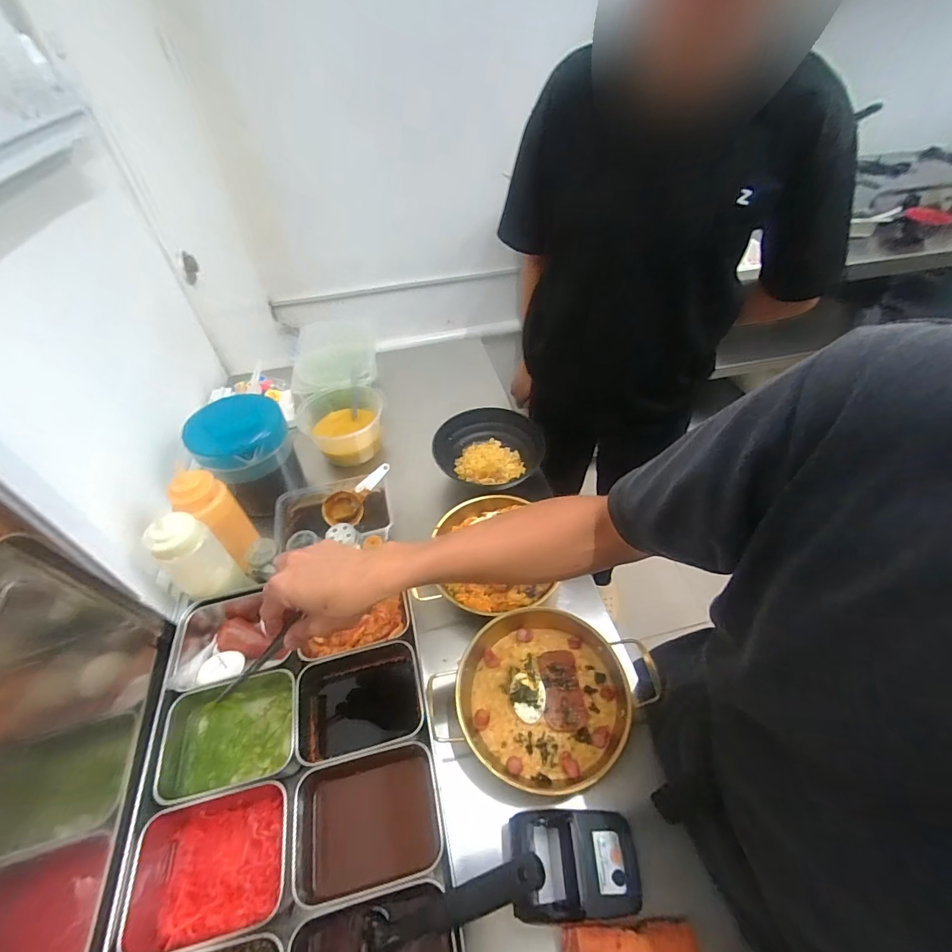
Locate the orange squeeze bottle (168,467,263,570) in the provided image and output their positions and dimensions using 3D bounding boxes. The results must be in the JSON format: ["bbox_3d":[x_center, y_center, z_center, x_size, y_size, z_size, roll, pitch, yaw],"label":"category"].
[{"bbox_3d":[-0.345,0.056,0.593,0.059,0.134,0.060,-1,49,1],"label":"orange squeeze bottle"}]

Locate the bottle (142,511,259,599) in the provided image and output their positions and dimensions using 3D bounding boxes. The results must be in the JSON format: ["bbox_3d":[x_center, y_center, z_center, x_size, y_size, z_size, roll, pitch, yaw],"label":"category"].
[{"bbox_3d":[-0.342,0.103,0.543,0.068,0.118,0.061,28,55,23],"label":"bottle"}]

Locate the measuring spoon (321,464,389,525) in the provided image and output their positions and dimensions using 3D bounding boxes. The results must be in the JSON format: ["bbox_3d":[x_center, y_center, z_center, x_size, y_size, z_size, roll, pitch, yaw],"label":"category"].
[{"bbox_3d":[-0.187,0.030,0.702,0.125,0.032,0.057,-43,57,-3],"label":"measuring spoon"}]

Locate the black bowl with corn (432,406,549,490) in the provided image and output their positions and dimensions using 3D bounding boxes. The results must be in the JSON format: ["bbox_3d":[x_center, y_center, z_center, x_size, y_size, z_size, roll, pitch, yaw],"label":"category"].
[{"bbox_3d":[0.020,-0.041,0.773,0.169,0.076,0.177,-1,49,1],"label":"black bowl with corn"}]

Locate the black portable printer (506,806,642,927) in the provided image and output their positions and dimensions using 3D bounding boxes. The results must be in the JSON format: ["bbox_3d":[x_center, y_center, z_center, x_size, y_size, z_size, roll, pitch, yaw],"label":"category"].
[{"bbox_3d":[0.089,0.367,0.420,0.118,0.049,0.076,-2,49,-1],"label":"black portable printer"}]

